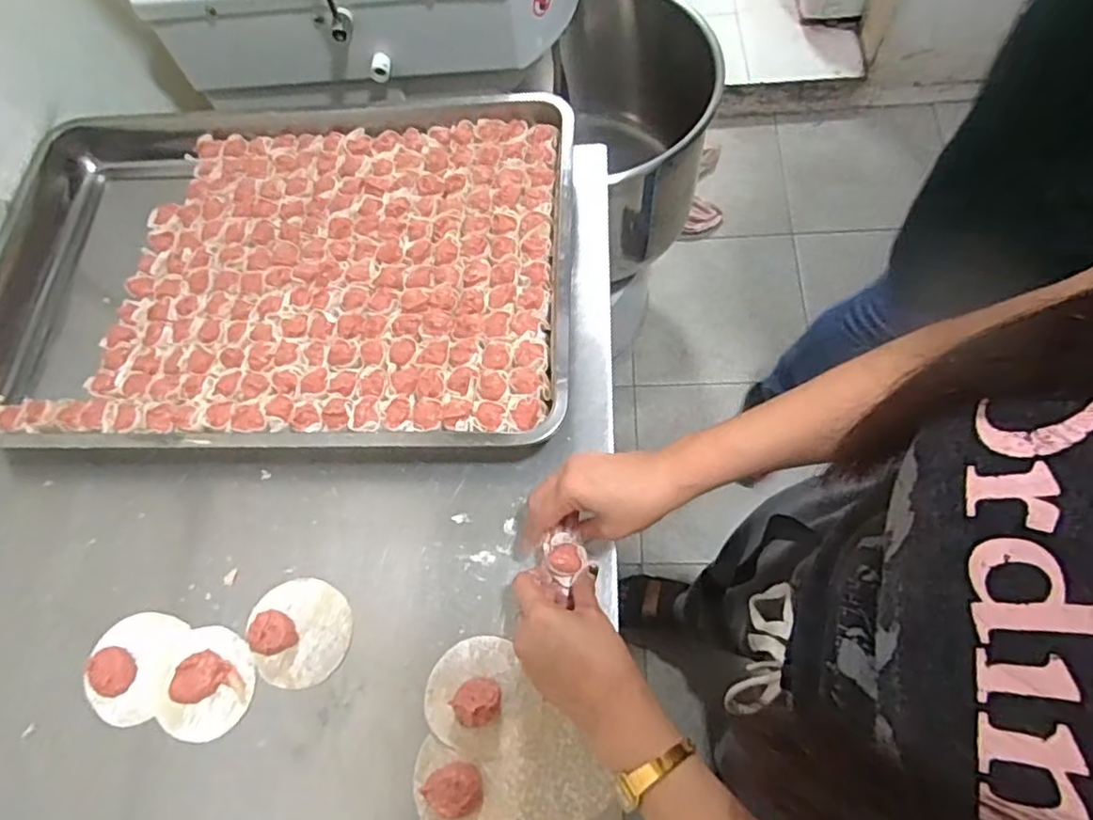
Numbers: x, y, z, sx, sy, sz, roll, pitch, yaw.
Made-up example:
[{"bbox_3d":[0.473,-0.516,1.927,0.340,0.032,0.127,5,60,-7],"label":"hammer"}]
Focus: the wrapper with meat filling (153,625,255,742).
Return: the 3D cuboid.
[{"bbox_3d":[-0.268,0.216,0.515,0.068,0.016,0.081,8,67,10],"label":"wrapper with meat filling"}]

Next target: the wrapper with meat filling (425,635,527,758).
[{"bbox_3d":[-0.055,0.211,0.490,0.069,0.026,0.080,18,69,14],"label":"wrapper with meat filling"}]

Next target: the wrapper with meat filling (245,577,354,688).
[{"bbox_3d":[-0.200,0.176,0.524,0.080,0.021,0.081,-2,66,5],"label":"wrapper with meat filling"}]

